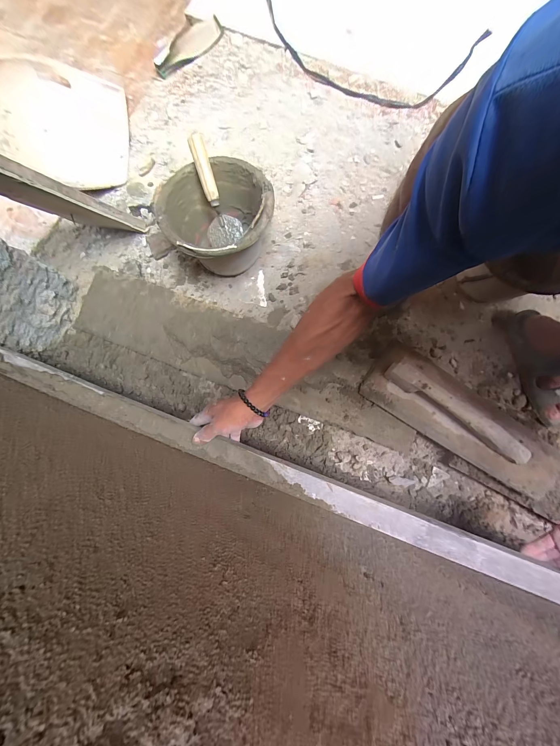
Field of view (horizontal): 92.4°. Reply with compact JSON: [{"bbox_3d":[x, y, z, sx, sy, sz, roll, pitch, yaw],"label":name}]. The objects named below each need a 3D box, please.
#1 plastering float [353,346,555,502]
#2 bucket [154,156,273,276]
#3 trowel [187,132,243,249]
[{"bbox_3d":[0.389,0.089,0.562,0.413,0.068,0.148,32,82,7],"label":"plastering float"},{"bbox_3d":[-0.133,-0.339,0.626,0.230,0.184,0.232,0,80,1],"label":"bucket"},{"bbox_3d":[-0.152,-0.401,0.611,0.087,0.216,0.056,-17,46,-2],"label":"trowel"}]

